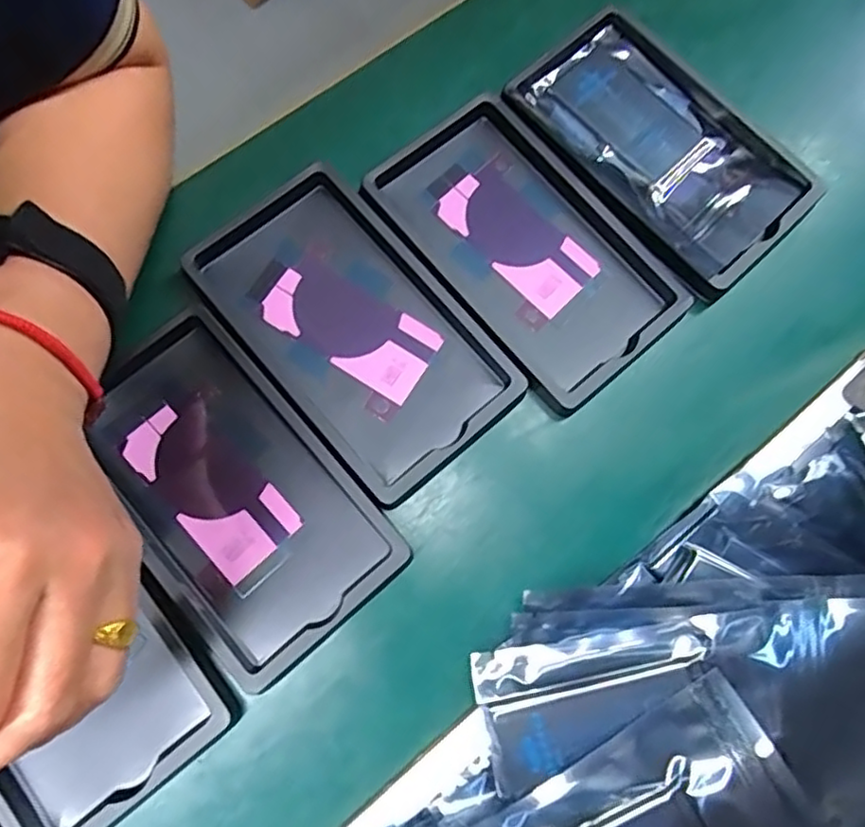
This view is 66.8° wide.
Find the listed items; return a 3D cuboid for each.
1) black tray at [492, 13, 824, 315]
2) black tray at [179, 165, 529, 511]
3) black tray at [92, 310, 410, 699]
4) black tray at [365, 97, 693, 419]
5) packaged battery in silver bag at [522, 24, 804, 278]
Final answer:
[{"bbox_3d":[0.116,-0.142,0.349,0.091,0.024,0.162,-42,85,-11],"label":"black tray"},{"bbox_3d":[-0.041,-0.043,0.321,0.092,0.015,0.163,-40,84,-11],"label":"black tray"},{"bbox_3d":[-0.093,0.038,0.304,0.091,0.023,0.154,-41,84,-11],"label":"black tray"},{"bbox_3d":[0.044,-0.086,0.334,0.092,0.016,0.161,-41,84,-11],"label":"black tray"},{"bbox_3d":[0.118,-0.141,0.351,0.079,0.020,0.142,-40,84,-11],"label":"packaged battery in silver bag"}]

